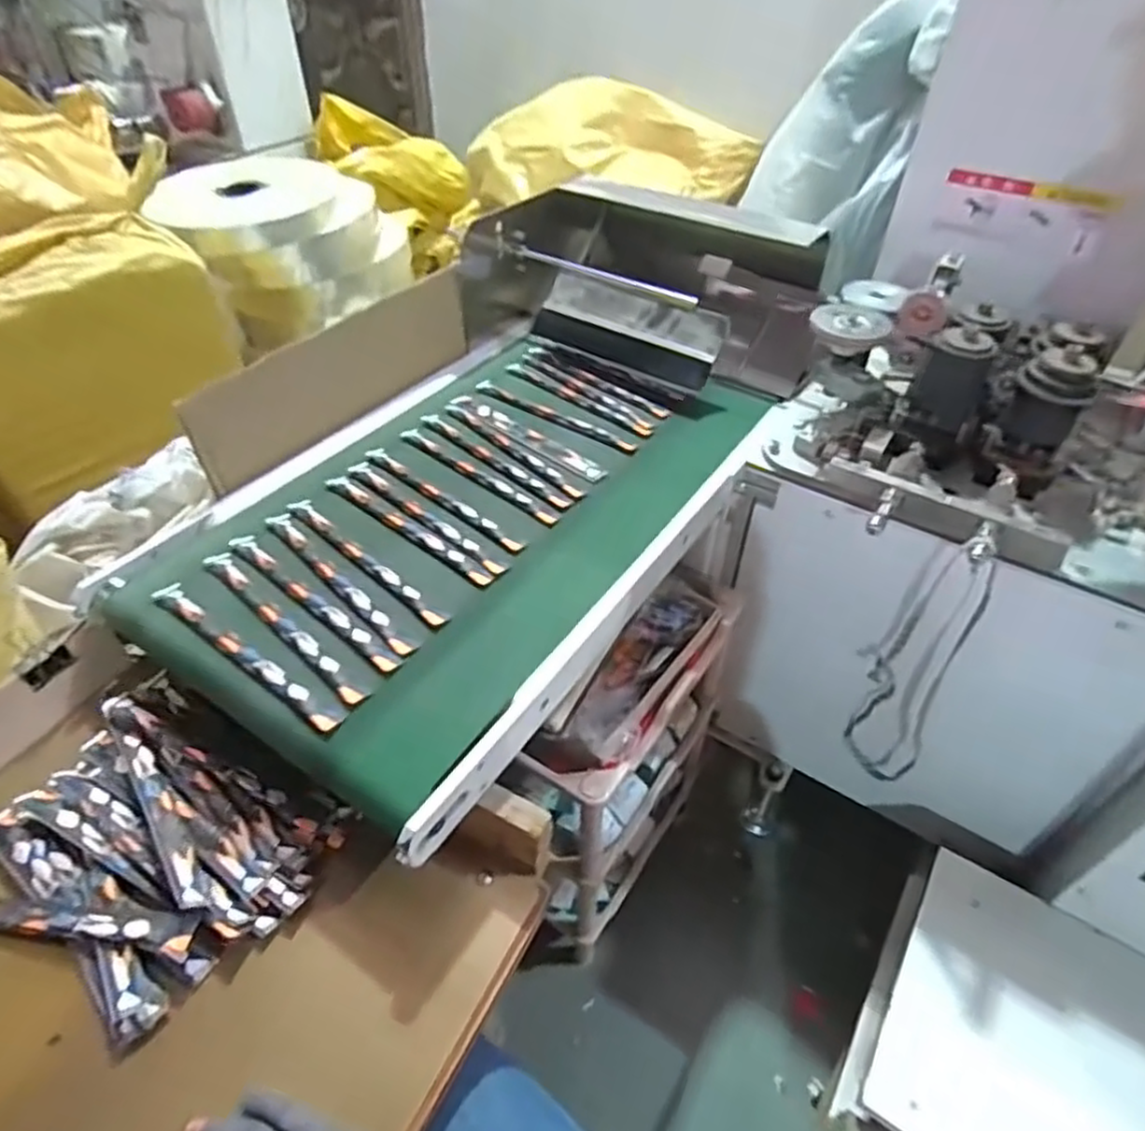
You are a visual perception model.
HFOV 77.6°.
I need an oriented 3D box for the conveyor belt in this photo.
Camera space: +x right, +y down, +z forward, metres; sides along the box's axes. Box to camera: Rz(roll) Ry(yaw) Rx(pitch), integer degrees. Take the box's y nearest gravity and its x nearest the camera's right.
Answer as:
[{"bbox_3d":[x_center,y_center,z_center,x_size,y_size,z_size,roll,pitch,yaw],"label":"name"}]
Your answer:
[{"bbox_3d":[-0.075,-0.189,0.812,0.495,0.175,0.888,21,49,22],"label":"conveyor belt"}]

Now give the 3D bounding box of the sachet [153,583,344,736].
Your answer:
[{"bbox_3d":[-0.280,0.072,0.600,0.233,0.010,0.021,27,51,27],"label":"sachet"}]

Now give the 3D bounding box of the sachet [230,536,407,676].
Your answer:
[{"bbox_3d":[-0.238,0.028,0.644,0.233,0.008,0.020,30,53,29],"label":"sachet"}]

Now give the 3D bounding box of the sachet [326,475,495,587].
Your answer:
[{"bbox_3d":[-0.171,-0.040,0.724,0.235,0.011,0.021,29,53,28],"label":"sachet"}]

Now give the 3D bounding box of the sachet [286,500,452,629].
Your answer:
[{"bbox_3d":[-0.205,-0.008,0.692,0.238,0.009,0.023,32,54,30],"label":"sachet"}]

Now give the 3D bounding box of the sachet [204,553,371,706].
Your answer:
[{"bbox_3d":[-0.256,0.048,0.623,0.230,0.008,0.020,32,54,30],"label":"sachet"}]

